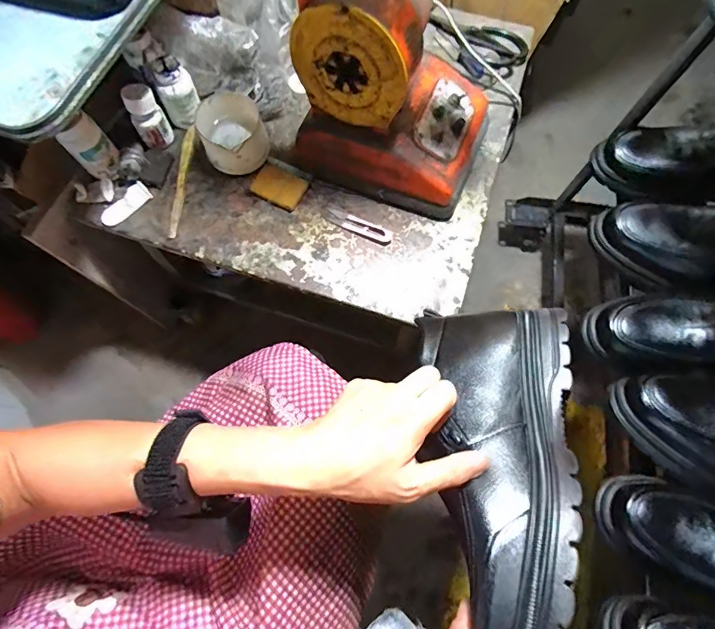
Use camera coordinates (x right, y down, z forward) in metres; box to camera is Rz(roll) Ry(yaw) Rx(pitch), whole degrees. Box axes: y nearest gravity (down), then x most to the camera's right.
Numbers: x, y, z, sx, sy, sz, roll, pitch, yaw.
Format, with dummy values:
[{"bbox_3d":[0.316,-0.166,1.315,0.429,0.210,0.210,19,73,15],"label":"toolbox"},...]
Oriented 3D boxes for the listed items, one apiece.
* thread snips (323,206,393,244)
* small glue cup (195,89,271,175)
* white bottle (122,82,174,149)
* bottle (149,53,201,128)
[{"bbox_3d":[0.001,-0.122,0.549,0.099,0.006,0.023,23,74,7],"label":"thread snips"},{"bbox_3d":[-0.174,-0.253,0.557,0.087,0.076,0.096,-19,73,-7],"label":"small glue cup"},{"bbox_3d":[-0.290,-0.272,0.553,0.045,0.075,0.042,-33,75,-10],"label":"white bottle"},{"bbox_3d":[-0.256,-0.316,0.568,0.051,0.071,0.059,-23,74,-8],"label":"bottle"}]

